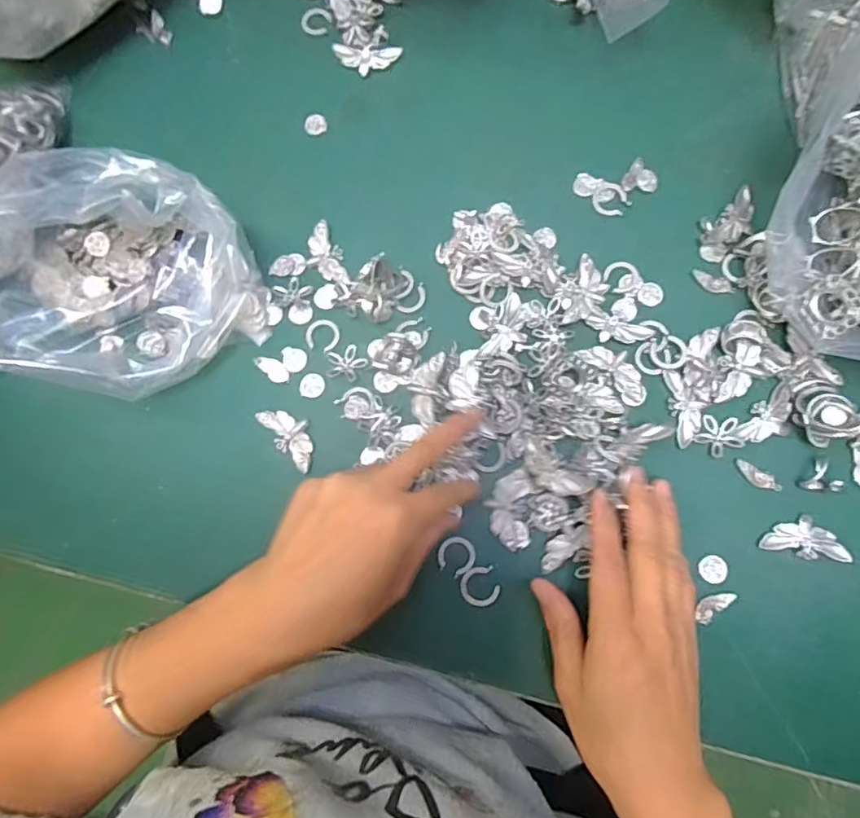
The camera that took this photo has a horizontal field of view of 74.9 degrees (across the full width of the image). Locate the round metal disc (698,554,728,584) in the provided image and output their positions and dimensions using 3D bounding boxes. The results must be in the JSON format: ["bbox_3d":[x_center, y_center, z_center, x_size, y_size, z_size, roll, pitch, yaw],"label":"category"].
[{"bbox_3d":[0.163,0.092,0.322,0.015,0.004,0.016,0,81,2],"label":"round metal disc"}]

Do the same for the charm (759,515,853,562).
[{"bbox_3d":[0.217,0.074,0.322,0.048,0.004,0.024,15,82,5],"label":"charm"}]

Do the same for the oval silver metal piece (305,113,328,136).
[{"bbox_3d":[-0.079,-0.198,0.391,0.015,0.004,0.015,16,80,4],"label":"oval silver metal piece"}]

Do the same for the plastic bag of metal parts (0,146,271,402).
[{"bbox_3d":[-0.187,-0.071,0.322,0.157,0.093,0.125,13,82,4],"label":"plastic bag of metal parts"}]

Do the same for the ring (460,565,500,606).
[{"bbox_3d":[0.029,0.103,0.325,0.022,0.004,0.022,0,79,1],"label":"ring"}]

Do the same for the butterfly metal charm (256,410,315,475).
[{"bbox_3d":[-0.086,0.016,0.346,0.046,0.004,0.022,42,85,8],"label":"butterfly metal charm"}]

